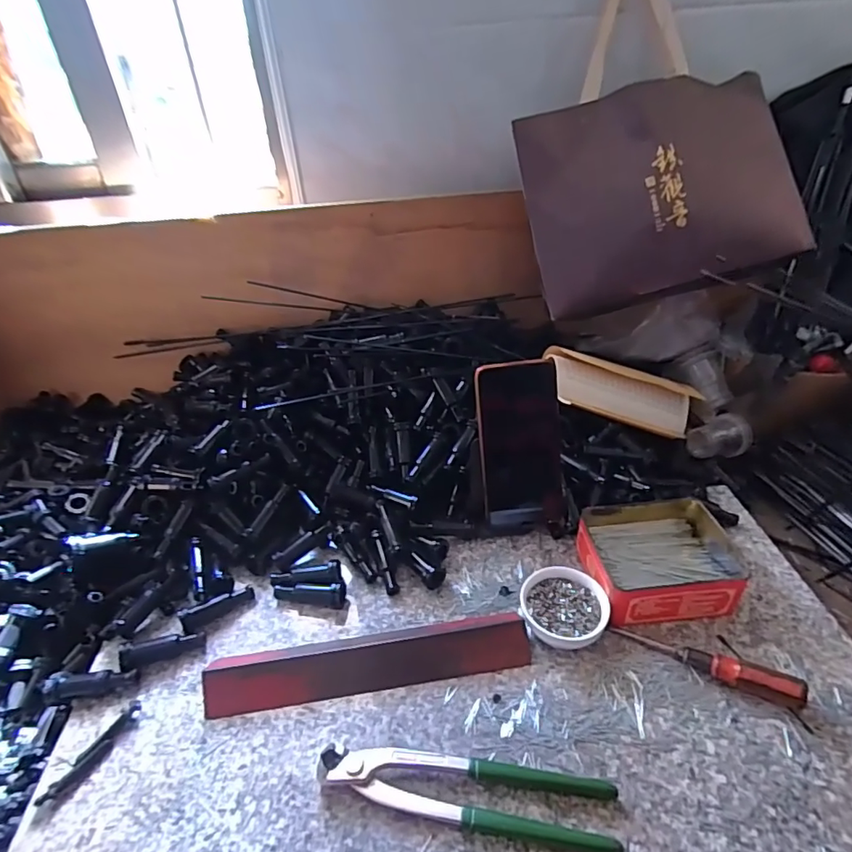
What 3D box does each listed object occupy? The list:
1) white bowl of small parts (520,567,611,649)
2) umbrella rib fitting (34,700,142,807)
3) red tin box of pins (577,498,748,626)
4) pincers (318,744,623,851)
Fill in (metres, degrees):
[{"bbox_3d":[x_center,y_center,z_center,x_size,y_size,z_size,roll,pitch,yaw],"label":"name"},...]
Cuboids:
[{"bbox_3d":[0.119,0.159,0.455,0.071,0.025,0.069,-3,36,2],"label":"white bowl of small parts"},{"bbox_3d":[-0.243,0.239,0.384,0.014,0.005,0.077,15,40,25],"label":"umbrella rib fitting"},{"bbox_3d":[0.213,0.119,0.484,0.132,0.041,0.115,-6,36,-2],"label":"red tin box of pins"},{"bbox_3d":[0.026,0.243,0.353,0.194,0.017,0.042,3,36,10],"label":"pincers"}]

